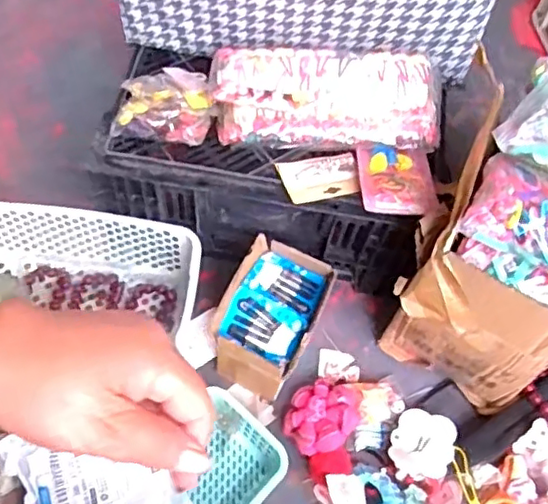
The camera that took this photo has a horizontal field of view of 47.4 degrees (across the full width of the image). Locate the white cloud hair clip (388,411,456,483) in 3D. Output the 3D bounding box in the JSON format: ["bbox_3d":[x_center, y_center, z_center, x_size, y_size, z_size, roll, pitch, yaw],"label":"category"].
[{"bbox_3d":[0.163,0.211,0.684,0.062,0.024,0.079,25,62,10],"label":"white cloud hair clip"}]

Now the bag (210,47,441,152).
[{"bbox_3d":[0.053,-0.161,0.654,0.233,0.063,0.097,-1,61,-4],"label":"bag"}]

